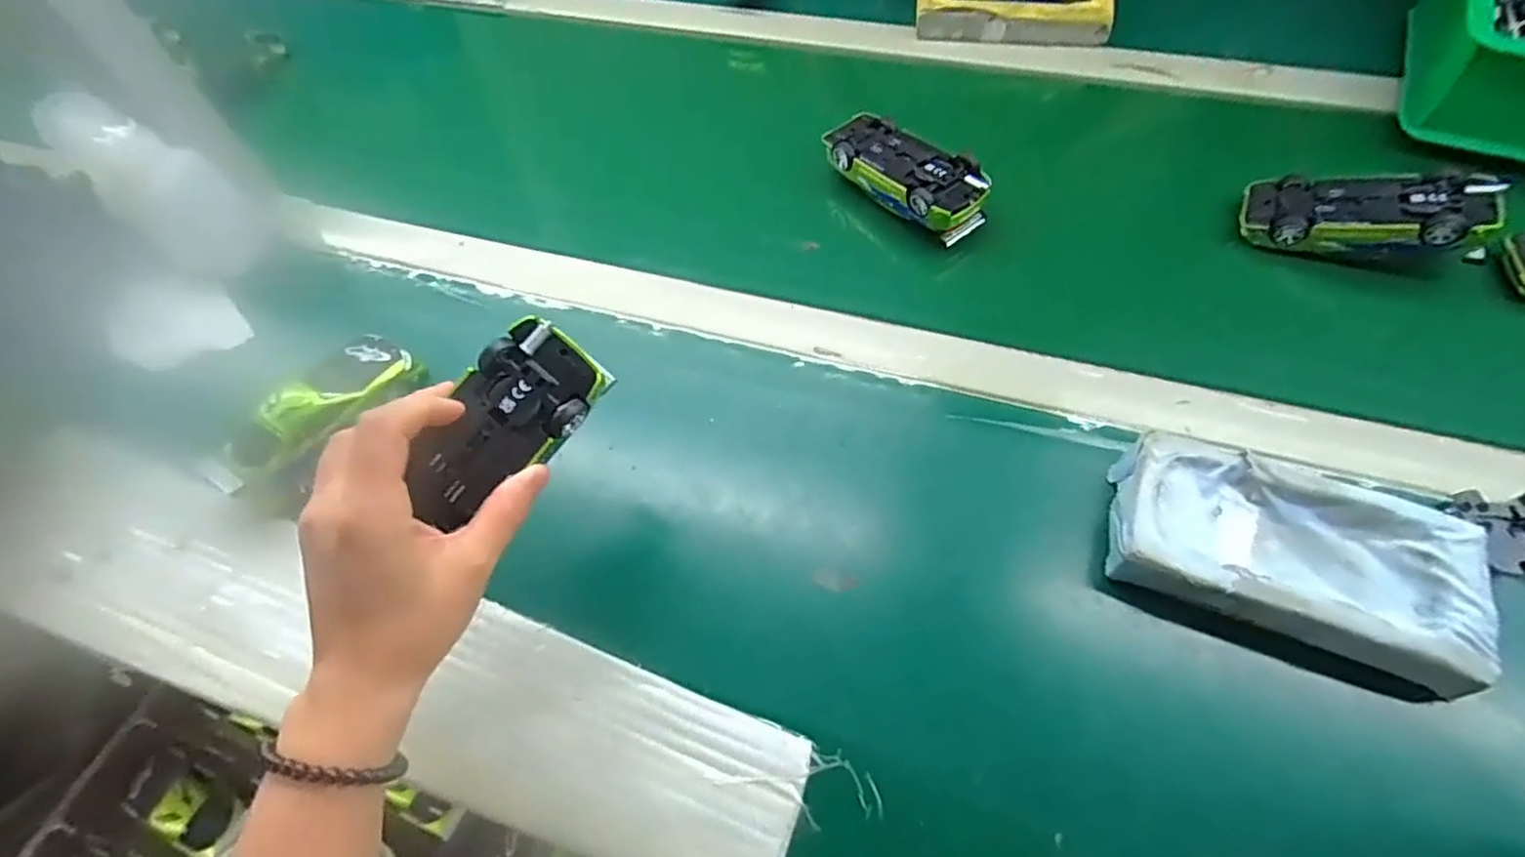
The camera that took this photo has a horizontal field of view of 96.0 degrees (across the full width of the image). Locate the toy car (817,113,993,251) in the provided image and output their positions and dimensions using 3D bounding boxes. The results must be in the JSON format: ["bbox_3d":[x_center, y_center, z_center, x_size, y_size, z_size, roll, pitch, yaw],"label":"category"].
[{"bbox_3d":[0.105,-0.191,0.509,0.054,0.033,0.131,-36,63,-16],"label":"toy car"}]

